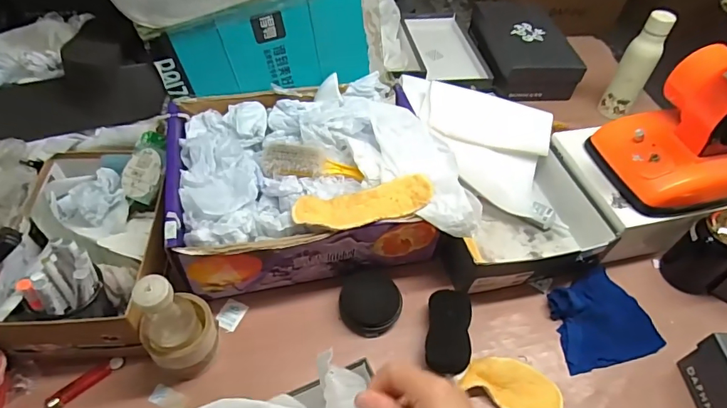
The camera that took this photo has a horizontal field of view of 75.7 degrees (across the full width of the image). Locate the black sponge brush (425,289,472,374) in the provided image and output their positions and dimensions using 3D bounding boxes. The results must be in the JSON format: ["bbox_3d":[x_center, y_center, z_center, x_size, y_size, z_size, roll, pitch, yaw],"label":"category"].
[{"bbox_3d":[0.123,0.182,0.670,0.059,0.028,0.117,9,50,2],"label":"black sponge brush"}]

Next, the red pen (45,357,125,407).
[{"bbox_3d":[-0.370,0.238,0.623,0.097,0.012,0.021,-36,62,-30],"label":"red pen"}]

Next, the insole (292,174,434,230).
[{"bbox_3d":[0.003,0.004,0.663,0.199,0.025,0.067,-11,52,-15],"label":"insole"}]

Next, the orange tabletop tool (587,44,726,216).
[{"bbox_3d":[0.505,-0.124,0.719,0.185,0.201,0.171,-9,52,-13],"label":"orange tabletop tool"}]

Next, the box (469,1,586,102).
[{"bbox_3d":[0.387,-0.376,1.125,0.199,0.109,0.280,0,50,-6],"label":"box"}]

